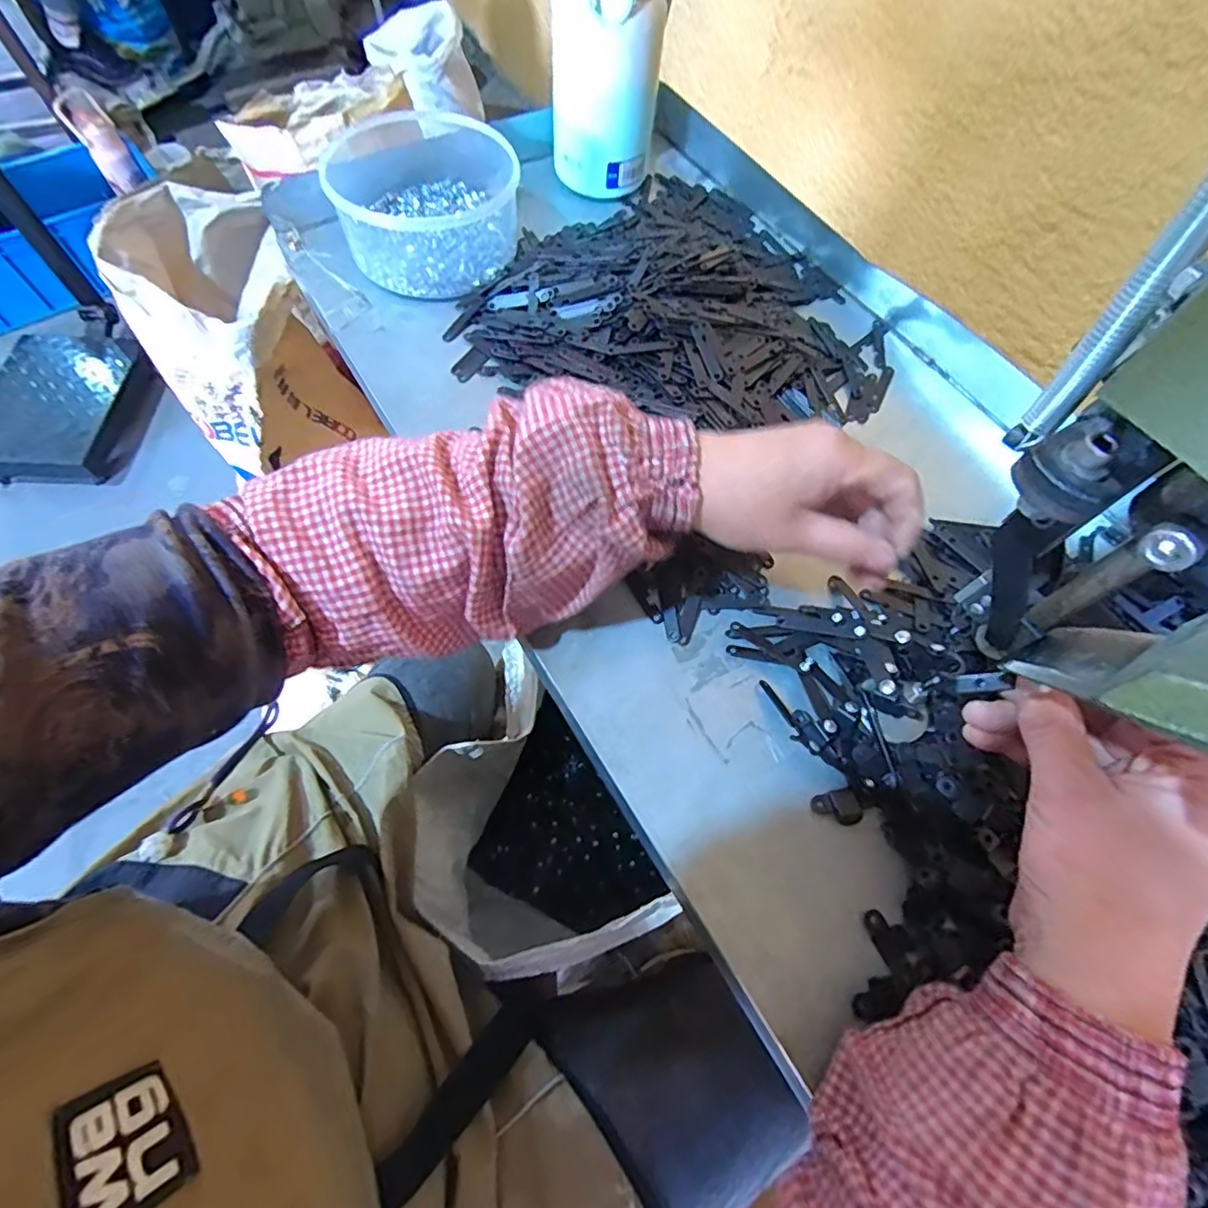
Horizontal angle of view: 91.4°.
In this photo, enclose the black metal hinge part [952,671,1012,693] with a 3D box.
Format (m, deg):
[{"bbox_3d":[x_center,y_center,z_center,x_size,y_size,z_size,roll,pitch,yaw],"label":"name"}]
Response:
[{"bbox_3d":[0.177,0.037,0.278,0.021,0.004,0.008,-13,61,26],"label":"black metal hinge part"}]

